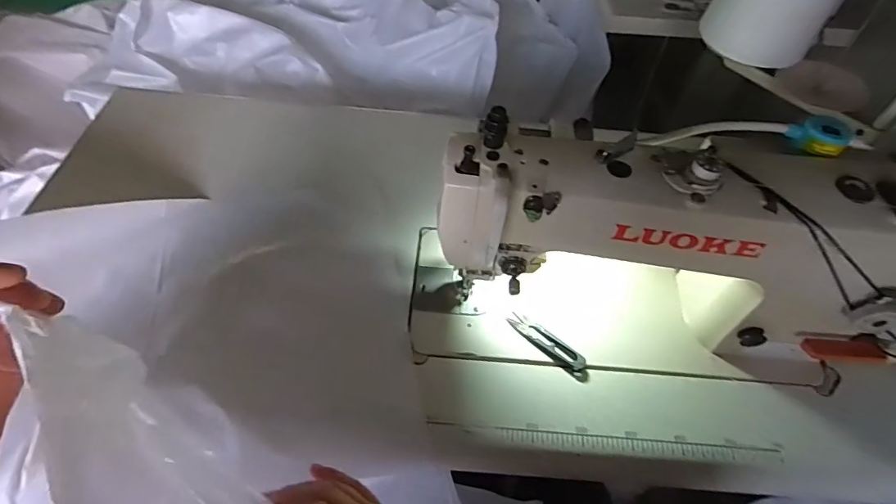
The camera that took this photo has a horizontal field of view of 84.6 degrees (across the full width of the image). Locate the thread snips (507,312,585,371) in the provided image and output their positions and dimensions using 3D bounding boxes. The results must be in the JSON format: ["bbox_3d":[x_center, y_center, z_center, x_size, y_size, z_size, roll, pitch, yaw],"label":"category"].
[{"bbox_3d":[0.112,0.102,0.559,0.094,0.012,0.023,33,58,19],"label":"thread snips"}]

